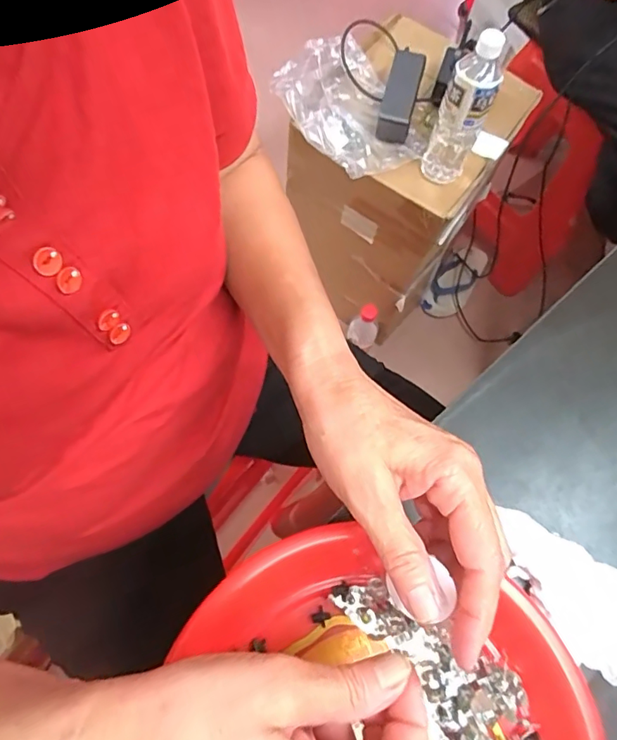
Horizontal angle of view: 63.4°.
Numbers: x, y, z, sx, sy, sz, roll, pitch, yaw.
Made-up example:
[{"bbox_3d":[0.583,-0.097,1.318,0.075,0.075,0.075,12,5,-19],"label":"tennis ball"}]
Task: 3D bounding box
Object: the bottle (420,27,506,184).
[{"bbox_3d":[0.209,-0.346,0.681,0.064,0.209,0.052,17,68,3],"label":"bottle"}]

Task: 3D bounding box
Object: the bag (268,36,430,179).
[{"bbox_3d":[0.062,-0.414,0.784,0.189,0.063,0.245,-31,73,-14],"label":"bag"}]

